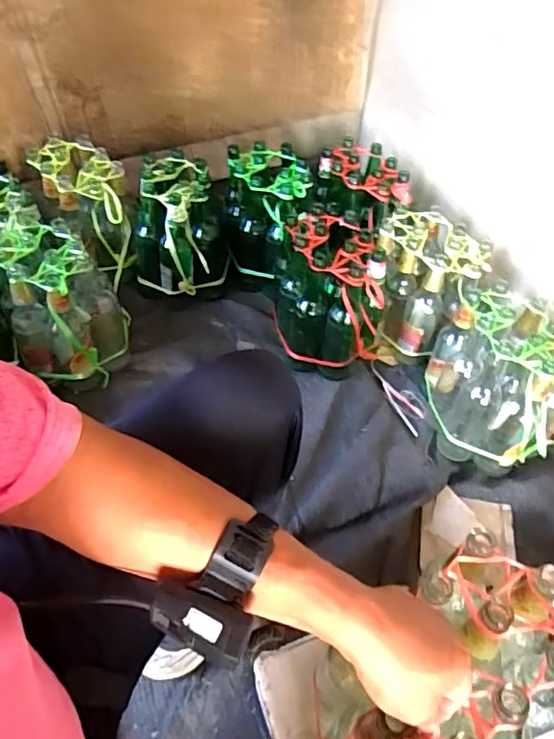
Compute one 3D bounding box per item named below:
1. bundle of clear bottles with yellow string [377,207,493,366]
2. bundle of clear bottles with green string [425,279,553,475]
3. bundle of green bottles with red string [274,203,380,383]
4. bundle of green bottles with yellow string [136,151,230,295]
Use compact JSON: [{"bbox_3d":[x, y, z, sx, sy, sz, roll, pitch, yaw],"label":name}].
[{"bbox_3d":[0.308,-0.165,1.175,0.206,0.262,0.213,5,50,1],"label":"bundle of clear bottles with yellow string"},{"bbox_3d":[0.397,0.014,0.998,0.249,0.228,0.228,25,53,17],"label":"bundle of clear bottles with green string"},{"bbox_3d":[0.105,-0.158,1.117,0.201,0.243,0.250,-3,50,-5],"label":"bundle of green bottles with red string"},{"bbox_3d":[-0.219,-0.312,1.245,0.202,0.252,0.237,-3,50,-6],"label":"bundle of green bottles with yellow string"}]

